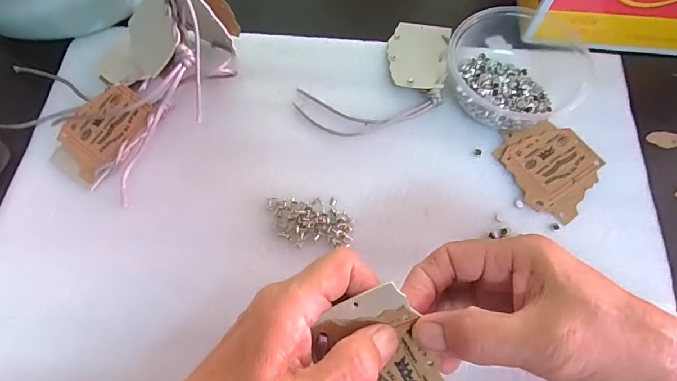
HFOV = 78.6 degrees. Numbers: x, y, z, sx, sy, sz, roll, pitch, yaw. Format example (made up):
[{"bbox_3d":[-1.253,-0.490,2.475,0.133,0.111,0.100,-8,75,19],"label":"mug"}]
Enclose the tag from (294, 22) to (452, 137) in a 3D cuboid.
[{"bbox_3d":[0.047,-0.100,0.374,0.163,0.015,0.086,-39,72,-15],"label":"tag"}]

